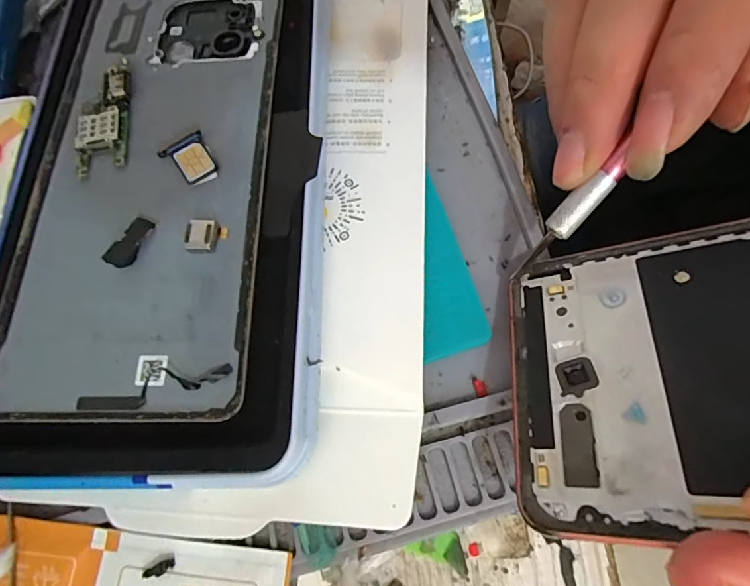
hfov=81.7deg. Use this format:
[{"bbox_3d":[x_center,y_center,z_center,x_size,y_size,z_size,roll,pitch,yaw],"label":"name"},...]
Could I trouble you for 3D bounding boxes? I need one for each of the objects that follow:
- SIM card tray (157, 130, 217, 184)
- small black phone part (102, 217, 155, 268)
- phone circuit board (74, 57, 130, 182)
[{"bbox_3d":[-0.057,-0.041,0.134,0.013,0.004,0.017,-34,72,-8],"label":"SIM card tray"},{"bbox_3d":[-0.071,-0.015,0.125,0.008,0.004,0.016,17,73,9],"label":"small black phone part"},{"bbox_3d":[-0.089,-0.058,0.142,0.016,0.006,0.040,-11,70,0],"label":"phone circuit board"}]

